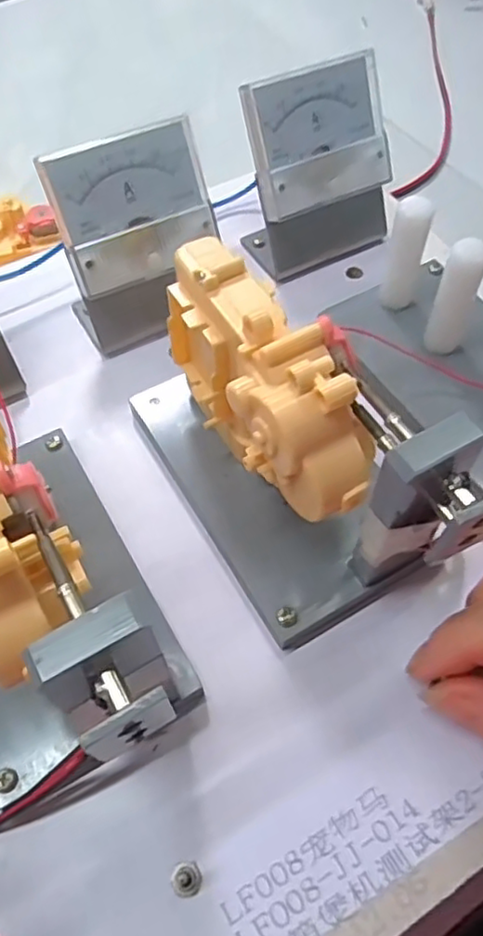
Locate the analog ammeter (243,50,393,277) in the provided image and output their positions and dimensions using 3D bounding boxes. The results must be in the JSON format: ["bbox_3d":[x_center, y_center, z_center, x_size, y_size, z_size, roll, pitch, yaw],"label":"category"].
[{"bbox_3d":[0.037,-0.137,0.300,0.068,0.072,0.047,-25,61,-14],"label":"analog ammeter"}]

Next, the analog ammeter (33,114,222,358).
[{"bbox_3d":[-0.043,-0.096,0.276,0.068,0.072,0.041,-26,61,-14],"label":"analog ammeter"}]

